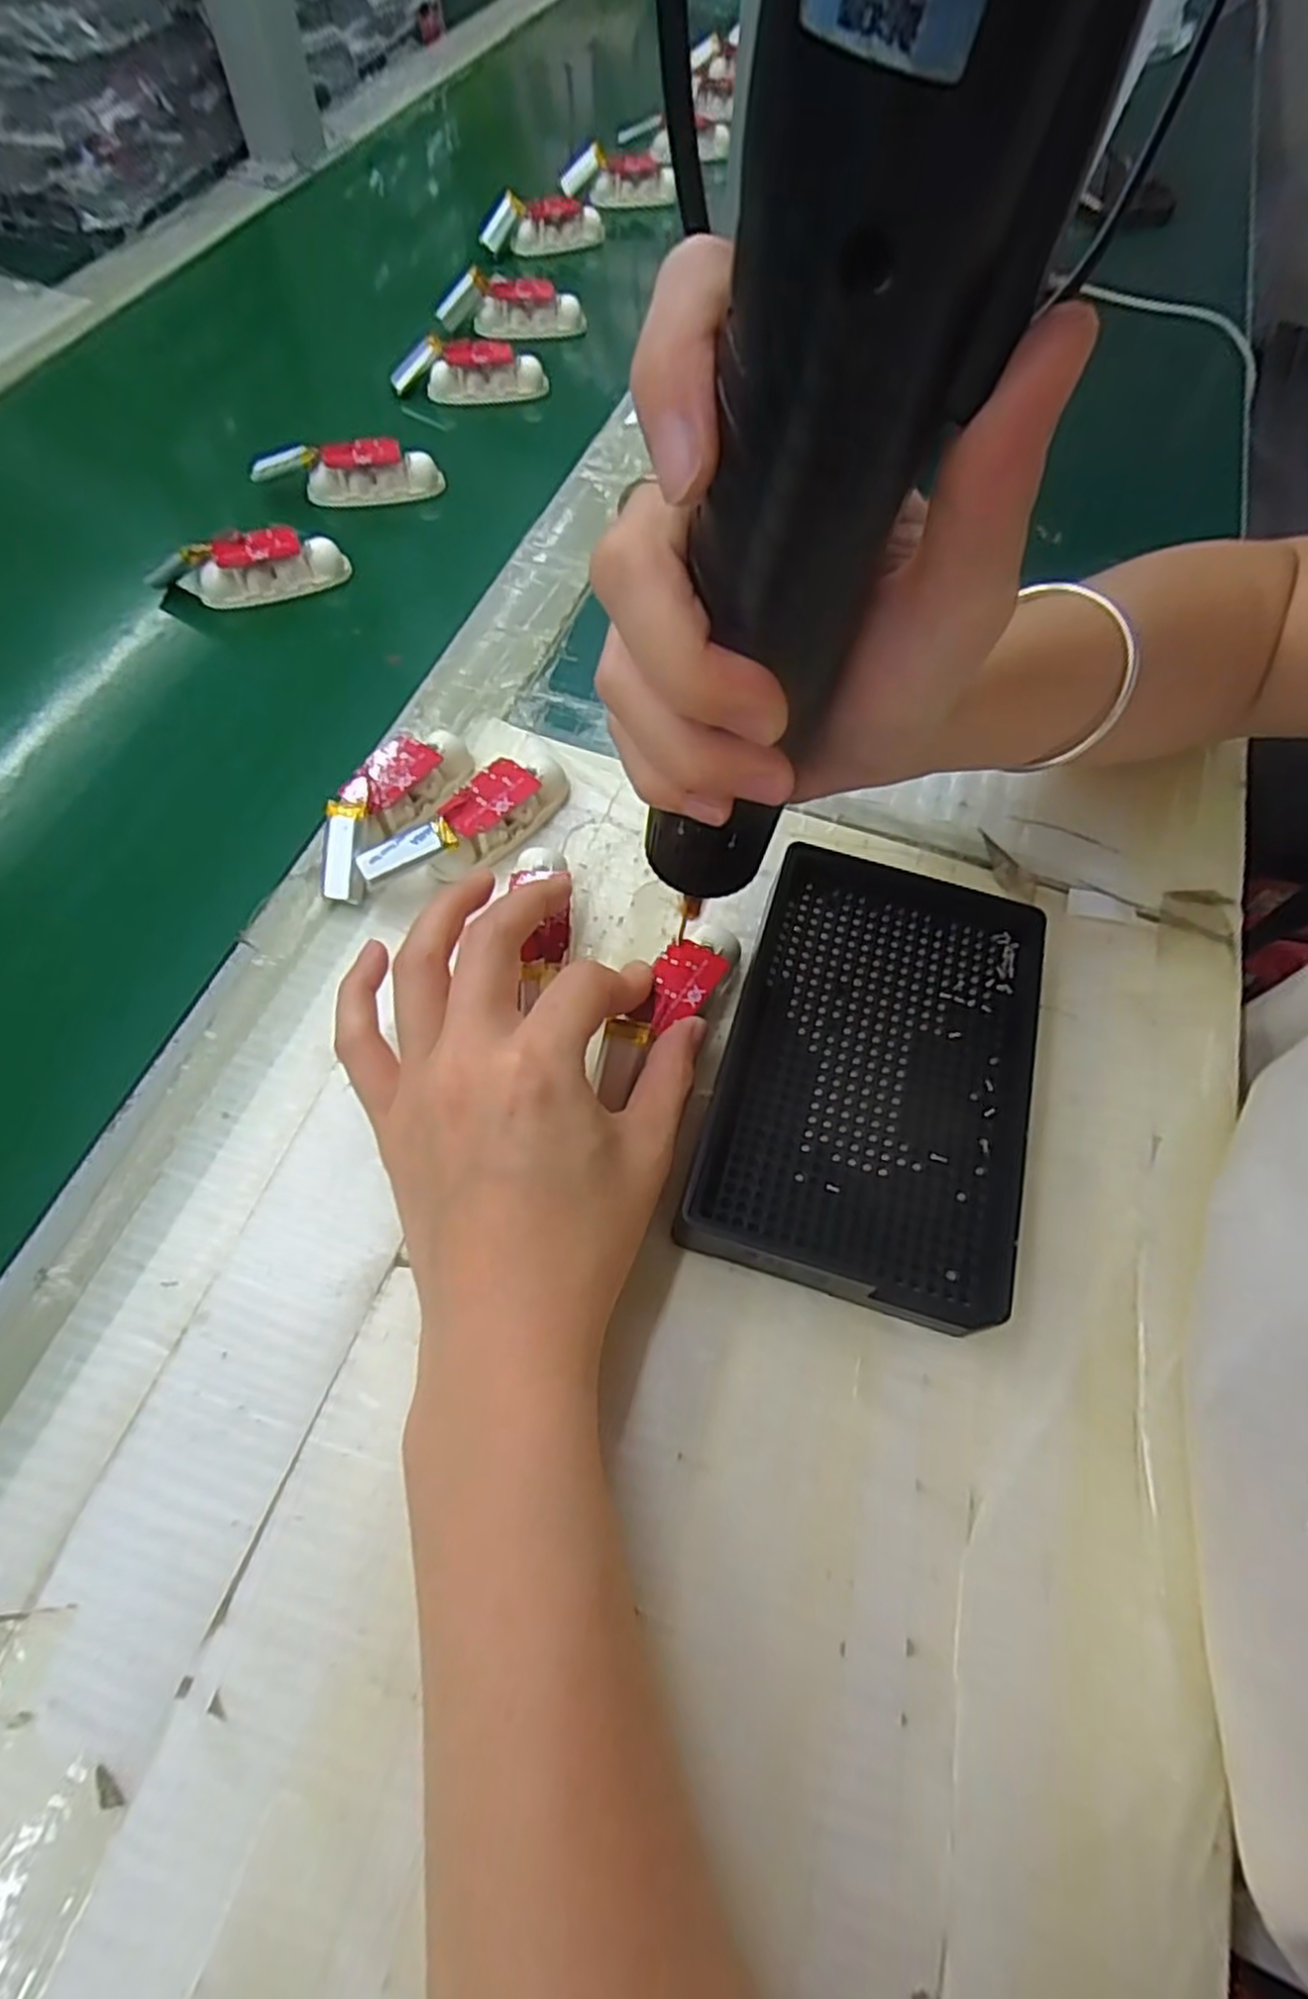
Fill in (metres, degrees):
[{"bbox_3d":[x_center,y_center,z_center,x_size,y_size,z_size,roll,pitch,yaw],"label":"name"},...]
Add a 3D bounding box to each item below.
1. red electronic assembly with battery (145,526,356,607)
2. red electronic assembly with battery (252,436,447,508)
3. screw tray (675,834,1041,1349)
[{"bbox_3d":[-0.182,-0.195,0.356,0.083,0.018,0.020,-12,64,-10],"label":"red electronic assembly with battery"},{"bbox_3d":[-0.151,-0.261,0.394,0.085,0.024,0.014,-5,63,-7],"label":"red electronic assembly with battery"},{"bbox_3d":[0.070,0.023,0.254,0.094,0.029,0.138,17,62,5],"label":"screw tray"}]

